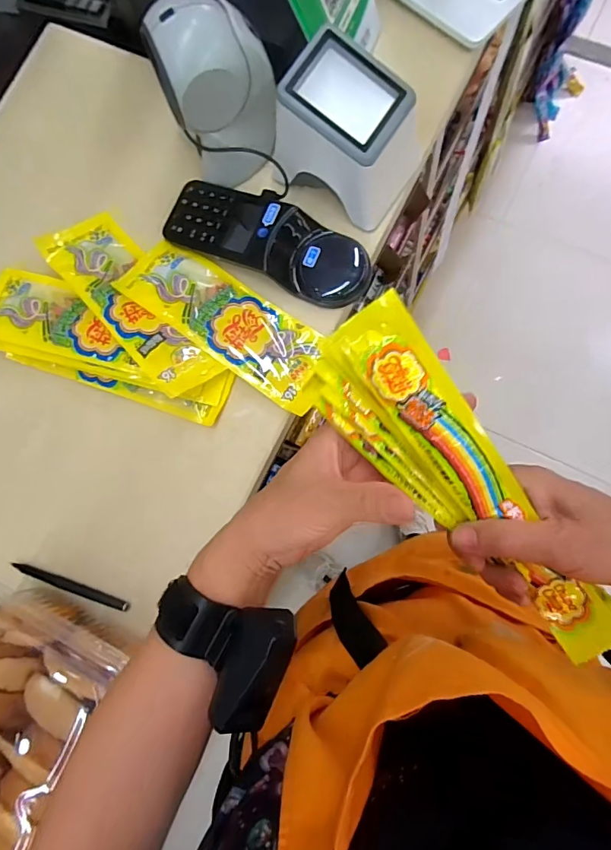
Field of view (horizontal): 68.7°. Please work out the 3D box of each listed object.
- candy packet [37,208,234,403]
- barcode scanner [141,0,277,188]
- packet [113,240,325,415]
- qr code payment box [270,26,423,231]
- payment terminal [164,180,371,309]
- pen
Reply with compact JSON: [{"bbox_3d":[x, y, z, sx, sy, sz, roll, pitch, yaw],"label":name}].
[{"bbox_3d":[-0.183,-0.131,0.464,0.081,0.012,0.244,-34,74,-22],"label":"candy packet"},{"bbox_3d":[-0.080,-0.313,0.428,0.101,0.138,0.084,-15,81,3],"label":"barcode scanner"},{"bbox_3d":[-0.079,-0.108,0.460,0.234,0.027,0.082,34,86,8],"label":"packet"},{"bbox_3d":[0.044,-0.279,0.428,0.119,0.100,0.105,33,86,8],"label":"qr code payment box"},{"bbox_3d":[-0.040,-0.191,0.468,0.217,0.041,0.079,25,85,8],"label":"payment terminal"},{"bbox_3d":[-0.236,0.162,0.448,0.131,0.009,0.011,16,84,7],"label":"pen"}]

